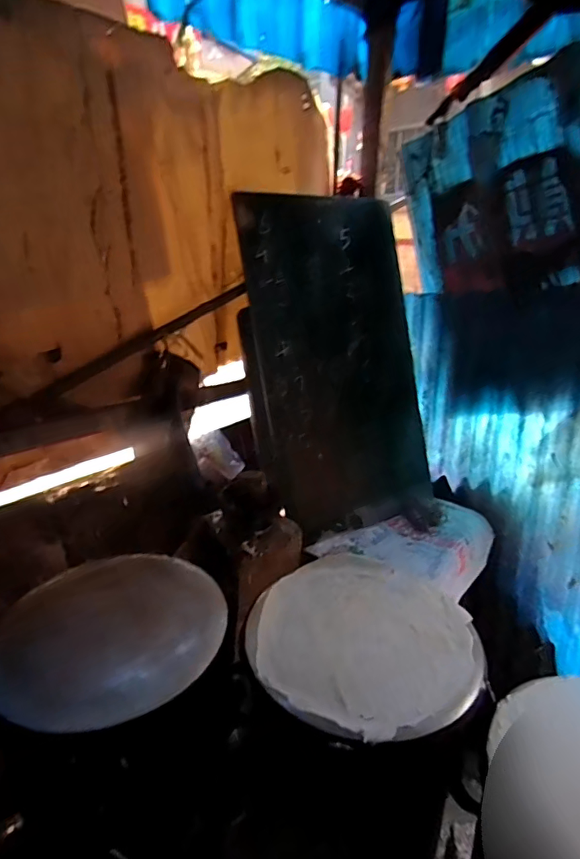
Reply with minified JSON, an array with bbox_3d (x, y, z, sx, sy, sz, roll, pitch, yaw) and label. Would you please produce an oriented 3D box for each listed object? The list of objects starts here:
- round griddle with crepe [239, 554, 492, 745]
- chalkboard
[{"bbox_3d":[0.115,0.337,0.796,0.347,0.024,0.353,-1,22,0],"label":"round griddle with crepe"},{"bbox_3d":[0.146,-0.181,1.316,0.504,0.886,0.041,-13,7,-25],"label":"chalkboard"}]

